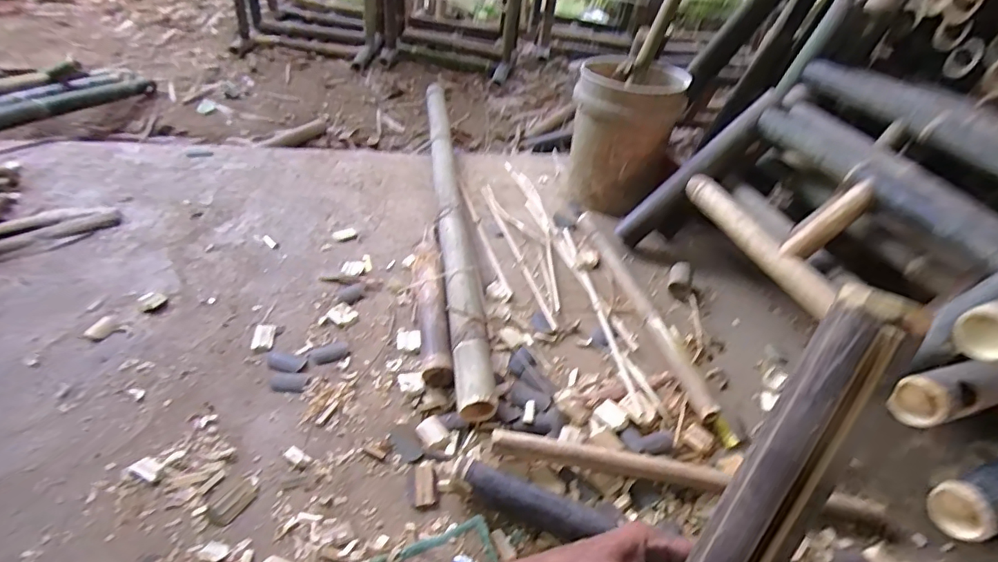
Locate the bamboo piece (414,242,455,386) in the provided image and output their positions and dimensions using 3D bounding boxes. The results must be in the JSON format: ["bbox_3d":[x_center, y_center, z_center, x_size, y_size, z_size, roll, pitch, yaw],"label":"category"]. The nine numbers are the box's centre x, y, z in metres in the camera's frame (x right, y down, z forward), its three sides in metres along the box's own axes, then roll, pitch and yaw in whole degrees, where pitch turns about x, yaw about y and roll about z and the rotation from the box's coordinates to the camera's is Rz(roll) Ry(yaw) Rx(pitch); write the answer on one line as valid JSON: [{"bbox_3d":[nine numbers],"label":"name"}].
[{"bbox_3d":[-0.146,0.049,1.081,0.067,0.062,0.409,-3,42,-11],"label":"bamboo piece"}]

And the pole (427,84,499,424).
[{"bbox_3d":[-0.142,-0.244,1.427,0.085,0.089,1.487,-2,42,-10],"label":"pole"}]

